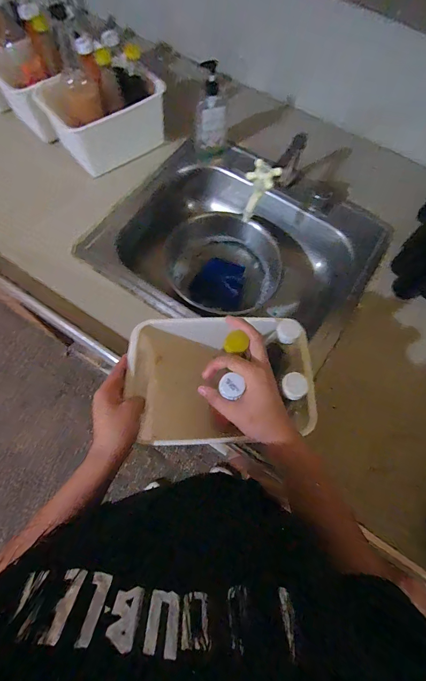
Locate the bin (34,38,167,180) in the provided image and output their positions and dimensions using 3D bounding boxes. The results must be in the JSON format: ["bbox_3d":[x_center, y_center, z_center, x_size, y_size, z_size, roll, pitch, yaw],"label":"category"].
[{"bbox_3d":[-0.264,-0.577,0.781,0.279,0.190,0.166,-34,74,-15],"label":"bin"}]

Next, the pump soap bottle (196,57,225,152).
[{"bbox_3d":[-0.006,-0.580,0.798,0.082,0.181,0.066,9,69,1],"label":"pump soap bottle"}]

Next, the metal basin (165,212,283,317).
[{"bbox_3d":[0.020,-0.199,0.838,0.309,0.092,0.289,37,72,11],"label":"metal basin"}]

